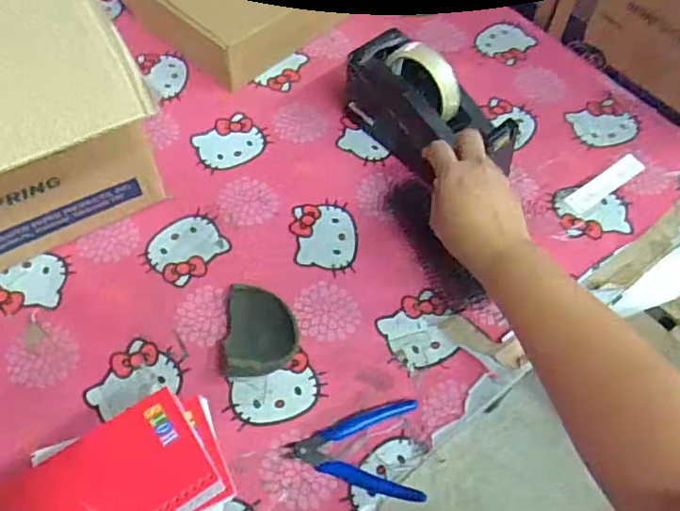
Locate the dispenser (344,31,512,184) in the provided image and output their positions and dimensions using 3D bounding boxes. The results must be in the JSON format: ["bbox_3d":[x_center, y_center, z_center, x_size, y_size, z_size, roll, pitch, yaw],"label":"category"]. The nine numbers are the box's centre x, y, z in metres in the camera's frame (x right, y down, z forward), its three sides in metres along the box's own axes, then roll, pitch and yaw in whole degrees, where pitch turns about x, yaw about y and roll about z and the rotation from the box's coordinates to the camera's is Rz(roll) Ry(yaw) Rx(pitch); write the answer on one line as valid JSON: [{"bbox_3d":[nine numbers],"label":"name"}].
[{"bbox_3d":[0.091,-0.155,0.642,0.071,0.105,0.198,-38,67,-21],"label":"dispenser"}]

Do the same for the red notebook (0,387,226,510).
[{"bbox_3d":[-0.155,0.156,0.392,0.130,0.007,0.081,-30,70,-22],"label":"red notebook"}]

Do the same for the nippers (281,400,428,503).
[{"bbox_3d":[0.012,0.171,0.518,0.115,0.011,0.082,0,60,-2],"label":"nippers"}]

